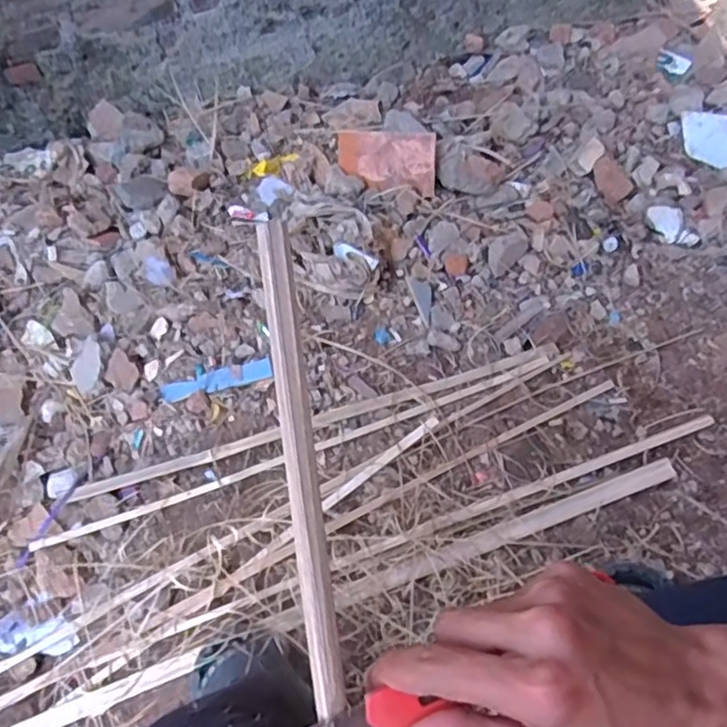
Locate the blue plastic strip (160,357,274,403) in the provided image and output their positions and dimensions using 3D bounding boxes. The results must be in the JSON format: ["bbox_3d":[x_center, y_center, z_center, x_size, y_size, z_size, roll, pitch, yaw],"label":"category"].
[{"bbox_3d":[-0.256,0.030,1.119,0.191,0.012,0.044,-17,60,-7],"label":"blue plastic strip"}]

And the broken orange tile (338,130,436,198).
[{"bbox_3d":[0.043,-0.409,1.281,0.208,0.114,0.026,10,24,17],"label":"broken orange tile"}]

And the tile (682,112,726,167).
[{"bbox_3d":[0.752,-0.475,1.348,0.151,0.015,0.112,17,87,16],"label":"tile"}]

